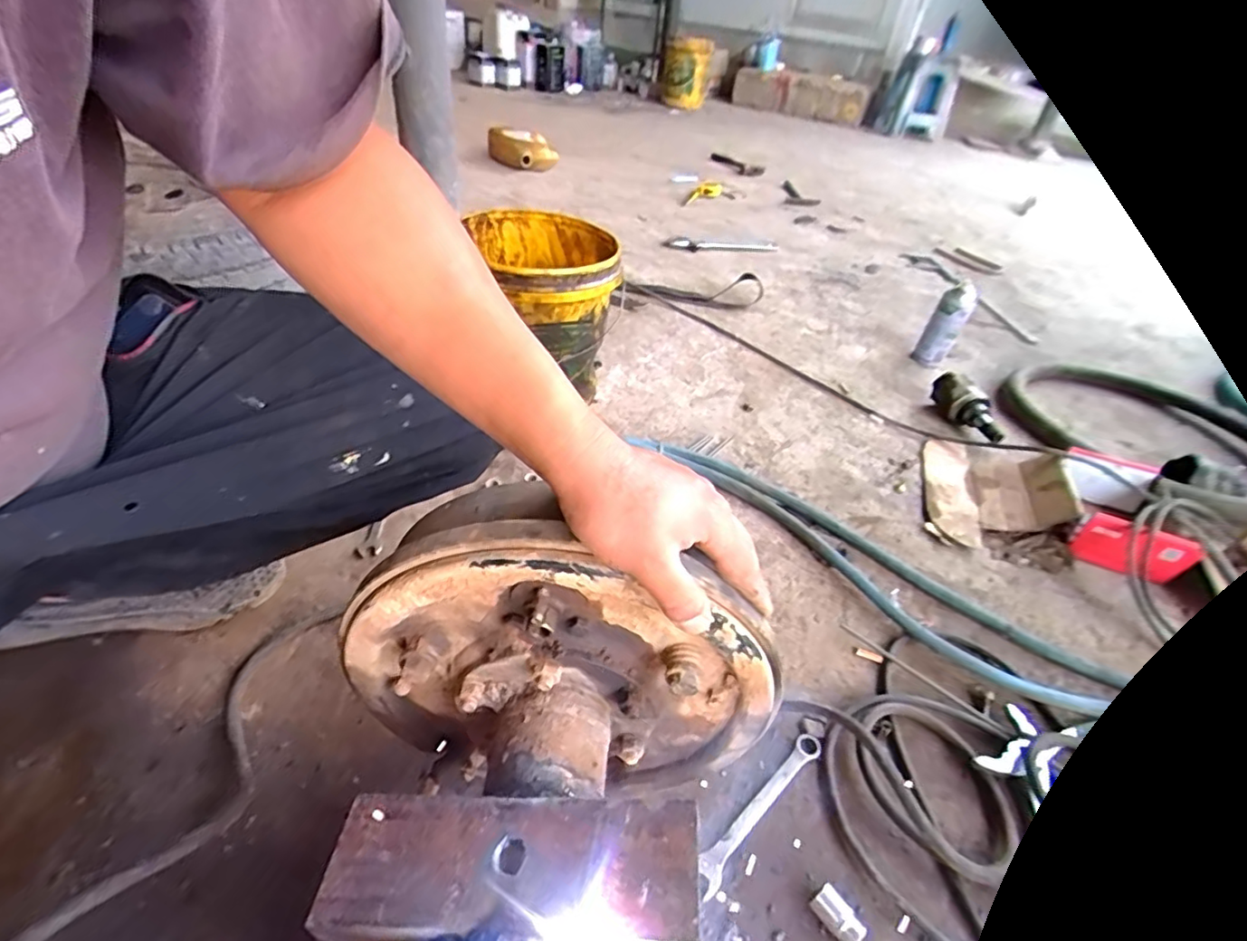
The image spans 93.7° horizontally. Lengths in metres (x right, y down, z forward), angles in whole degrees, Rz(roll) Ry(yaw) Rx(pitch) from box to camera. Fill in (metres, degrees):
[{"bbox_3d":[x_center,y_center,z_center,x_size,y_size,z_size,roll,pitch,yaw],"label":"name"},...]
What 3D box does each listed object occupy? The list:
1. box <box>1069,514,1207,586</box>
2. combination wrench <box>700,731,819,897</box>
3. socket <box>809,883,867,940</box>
[{"bbox_3d":[0.669,0.110,0.771,0.124,0.079,0.027,18,41,14],"label":"box"},{"bbox_3d":[0.126,0.306,0.534,0.178,0.007,0.023,-29,51,-36],"label":"combination wrench"},{"bbox_3d":[0.170,0.353,0.463,0.019,0.019,0.041,-22,47,-30],"label":"socket"}]

